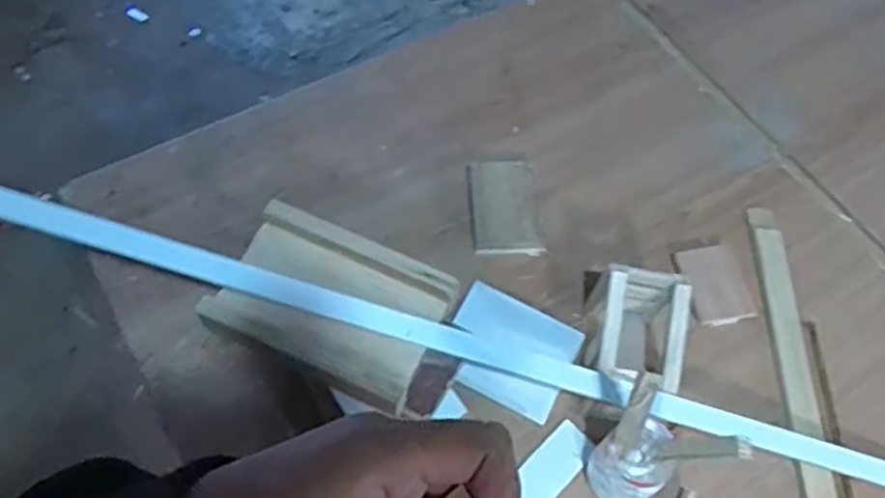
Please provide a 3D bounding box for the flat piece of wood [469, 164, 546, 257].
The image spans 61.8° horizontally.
[{"bbox_3d":[0.071,-0.049,0.856,0.076,0.016,0.119,-2,61,-6],"label":"flat piece of wood"}]

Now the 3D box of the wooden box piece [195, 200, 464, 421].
[{"bbox_3d":[-0.092,0.064,0.691,0.228,0.075,0.139,23,56,5],"label":"wooden box piece"}]

